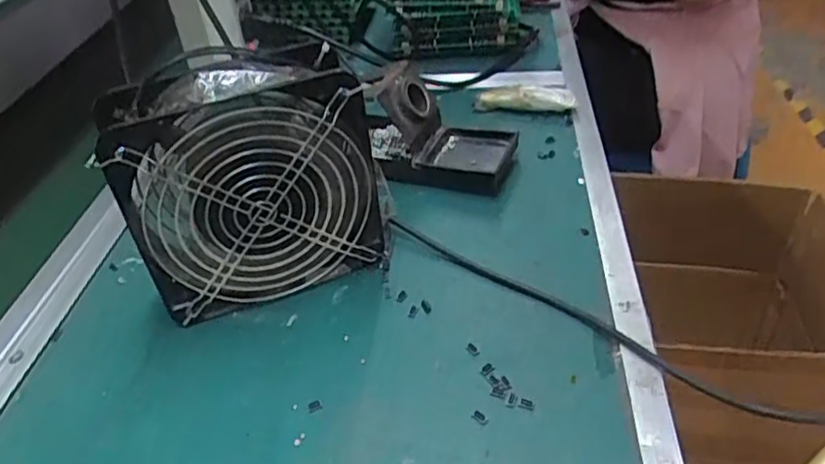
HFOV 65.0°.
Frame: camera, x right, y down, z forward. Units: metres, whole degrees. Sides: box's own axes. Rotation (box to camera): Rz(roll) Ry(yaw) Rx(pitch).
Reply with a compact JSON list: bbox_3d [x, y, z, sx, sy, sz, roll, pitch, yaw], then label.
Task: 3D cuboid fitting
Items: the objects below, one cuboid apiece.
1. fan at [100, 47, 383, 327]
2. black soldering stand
[{"bbox_3d":[-0.099,-0.031,0.413,0.153,0.152,0.060,-15,41,-13],"label":"fan"},{"bbox_3d":[0.013,-0.086,0.526,0.135,0.075,0.081,7,41,13],"label":"black soldering stand"}]

